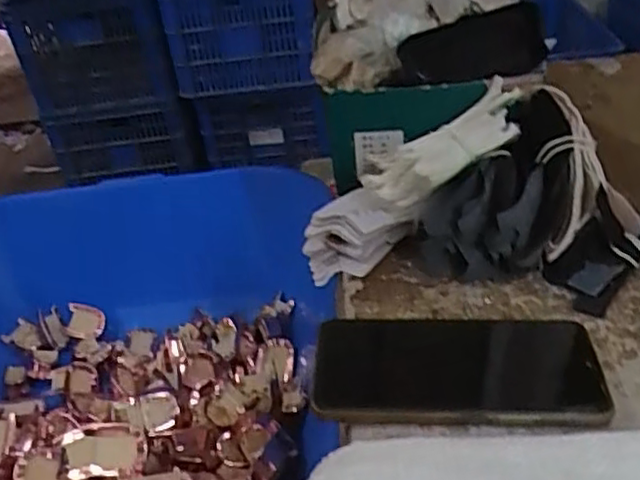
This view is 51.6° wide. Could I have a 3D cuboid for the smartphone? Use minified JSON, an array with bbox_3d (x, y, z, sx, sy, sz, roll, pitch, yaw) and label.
[{"bbox_3d":[0.079,0.073,0.387,0.162,0.011,0.082,-3,34,6],"label":"smartphone"}]

